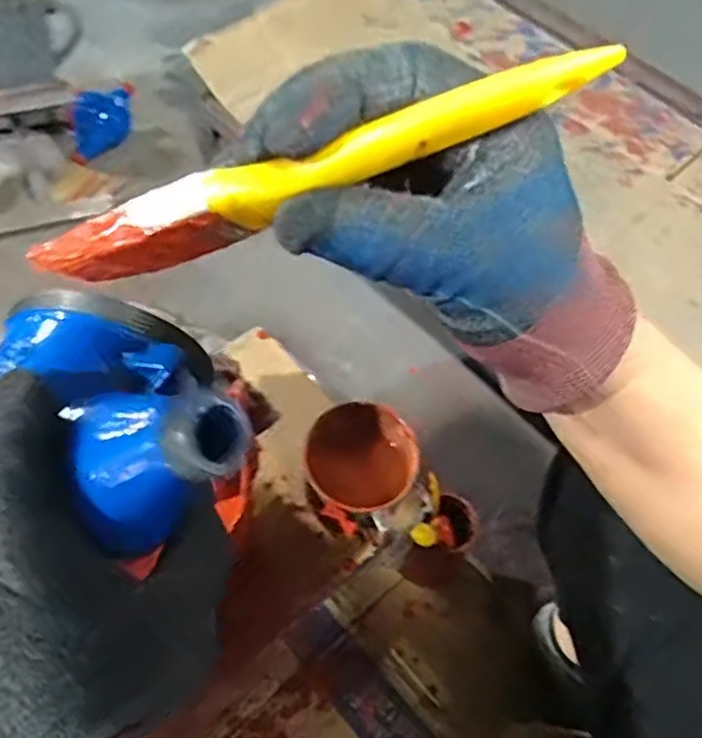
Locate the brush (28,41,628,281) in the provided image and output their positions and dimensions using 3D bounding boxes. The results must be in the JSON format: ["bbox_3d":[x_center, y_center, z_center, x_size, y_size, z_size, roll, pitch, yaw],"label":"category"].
[{"bbox_3d":[-0.016,-0.054,0.198,0.166,0.023,0.012,-17,56,14],"label":"brush"}]

